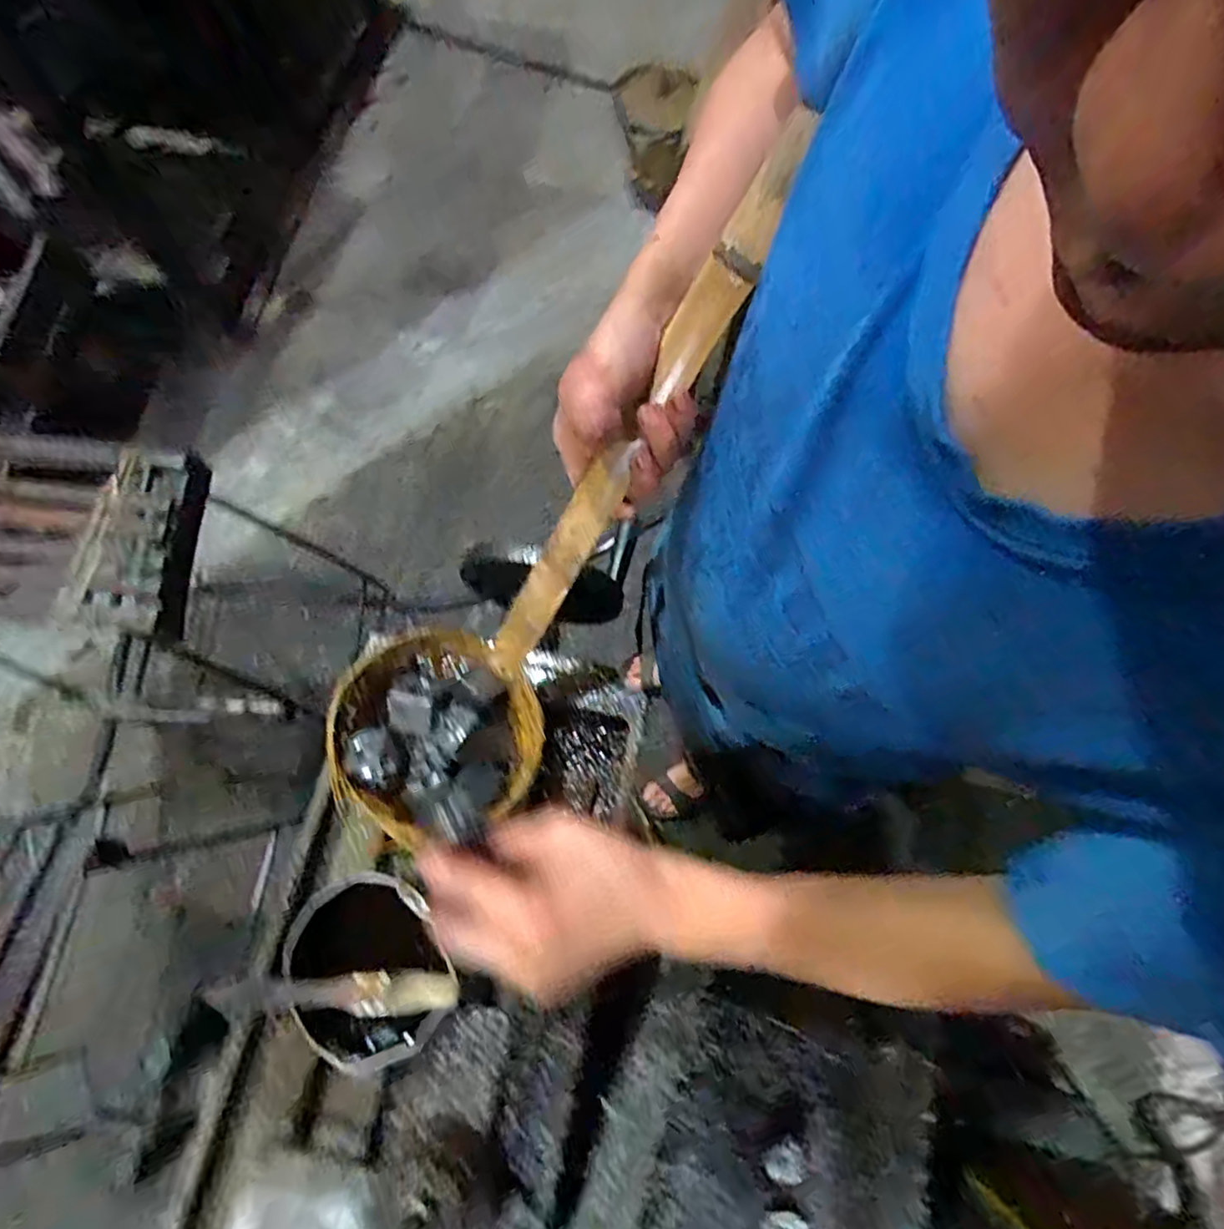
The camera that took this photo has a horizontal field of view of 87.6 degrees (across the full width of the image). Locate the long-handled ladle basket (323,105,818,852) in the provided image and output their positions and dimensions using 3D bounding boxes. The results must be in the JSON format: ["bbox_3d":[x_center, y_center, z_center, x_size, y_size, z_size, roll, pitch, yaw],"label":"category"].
[{"bbox_3d":[-0.025,-0.045,0.381,0.136,0.092,0.433,42,110,13],"label":"long-handled ladle basket"}]

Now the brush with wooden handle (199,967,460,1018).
[{"bbox_3d":[-0.172,0.237,0.398,0.143,0.023,0.024,-3,71,-1],"label":"brush with wooden handle"}]

